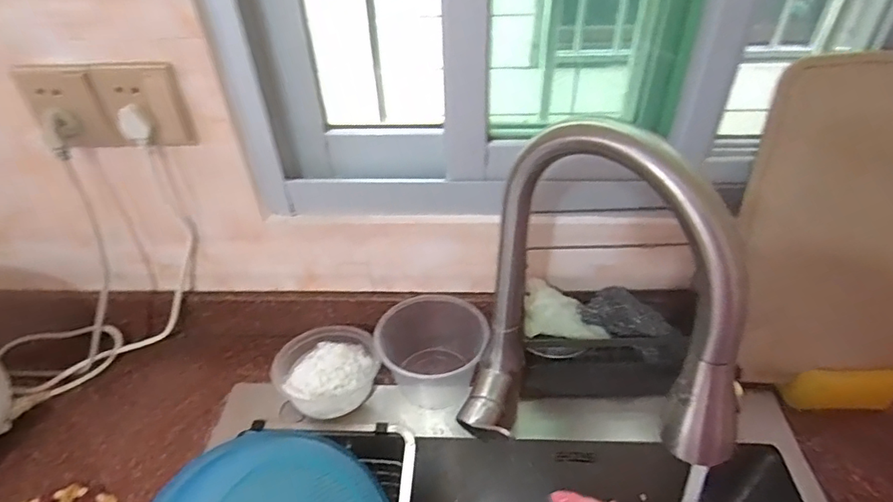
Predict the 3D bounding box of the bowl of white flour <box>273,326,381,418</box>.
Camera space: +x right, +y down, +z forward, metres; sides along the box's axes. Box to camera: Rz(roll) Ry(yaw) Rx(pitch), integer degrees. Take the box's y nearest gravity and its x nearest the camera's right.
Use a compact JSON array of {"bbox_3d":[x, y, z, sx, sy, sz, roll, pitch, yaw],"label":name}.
[{"bbox_3d":[-0.154,0.160,0.664,0.129,0.068,0.118,0,39,0],"label":"bowl of white flour"}]

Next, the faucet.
[{"bbox_3d":[0.099,0.079,0.407,0.087,0.339,0.242,-25,45,-27],"label":"faucet"}]

